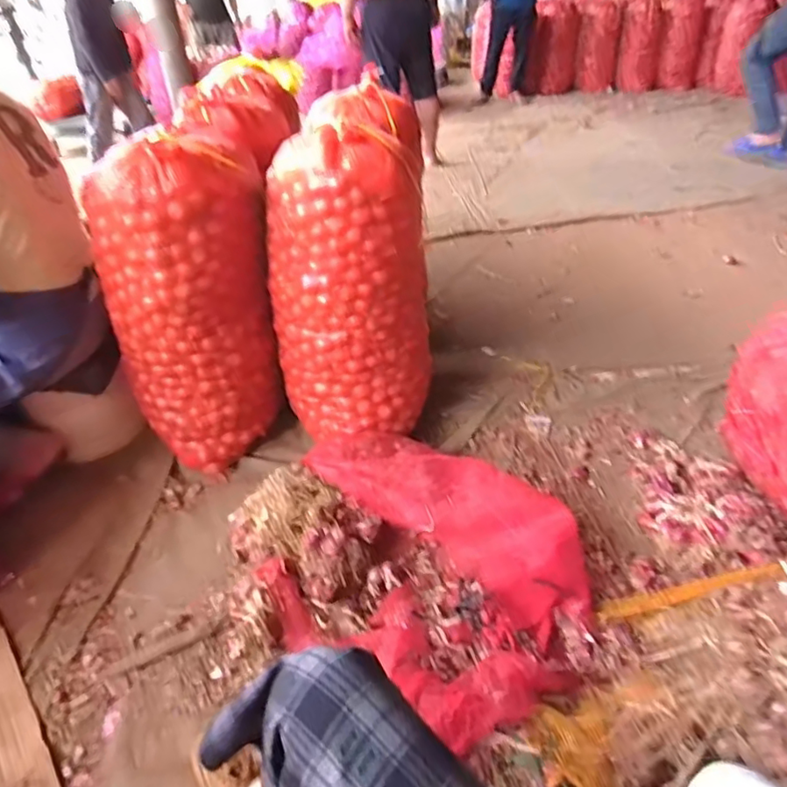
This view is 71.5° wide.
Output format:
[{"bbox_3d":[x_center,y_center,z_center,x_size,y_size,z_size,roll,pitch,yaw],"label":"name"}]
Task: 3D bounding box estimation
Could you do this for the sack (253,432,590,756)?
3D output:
[{"bbox_3d":[0.116,0.241,1.211,0.681,0.137,0.294,26,46,31],"label":"sack"}]

